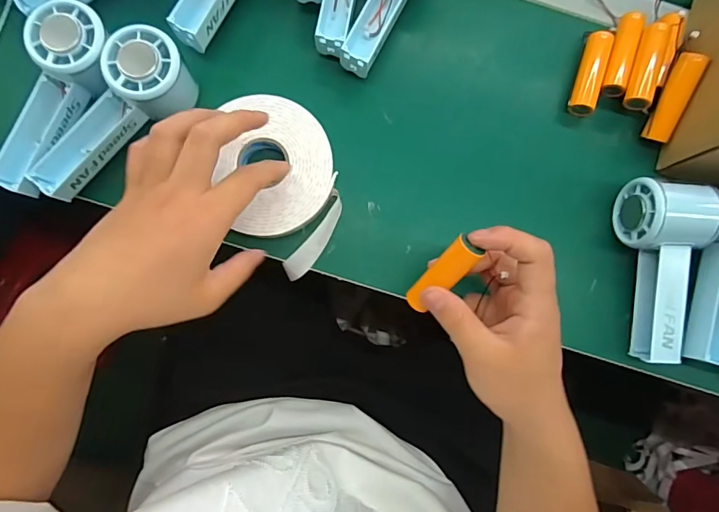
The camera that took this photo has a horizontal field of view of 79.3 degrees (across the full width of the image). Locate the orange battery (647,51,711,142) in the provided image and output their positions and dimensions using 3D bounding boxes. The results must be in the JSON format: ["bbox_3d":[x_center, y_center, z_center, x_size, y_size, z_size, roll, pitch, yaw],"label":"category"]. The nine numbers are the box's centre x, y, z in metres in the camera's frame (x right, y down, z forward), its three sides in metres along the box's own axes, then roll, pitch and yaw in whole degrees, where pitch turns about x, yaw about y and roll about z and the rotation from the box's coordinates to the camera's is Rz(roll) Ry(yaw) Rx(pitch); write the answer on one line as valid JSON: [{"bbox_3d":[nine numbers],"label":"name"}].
[{"bbox_3d":[0.271,-0.134,0.370,0.020,0.014,0.071,13,111,-2],"label":"orange battery"}]

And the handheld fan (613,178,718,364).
[{"bbox_3d":[0.250,0.013,0.355,0.062,0.048,0.147,5,85,-2],"label":"handheld fan"}]

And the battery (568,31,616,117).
[{"bbox_3d":[0.208,-0.163,0.390,0.023,0.020,0.073,17,85,-1],"label":"battery"}]

